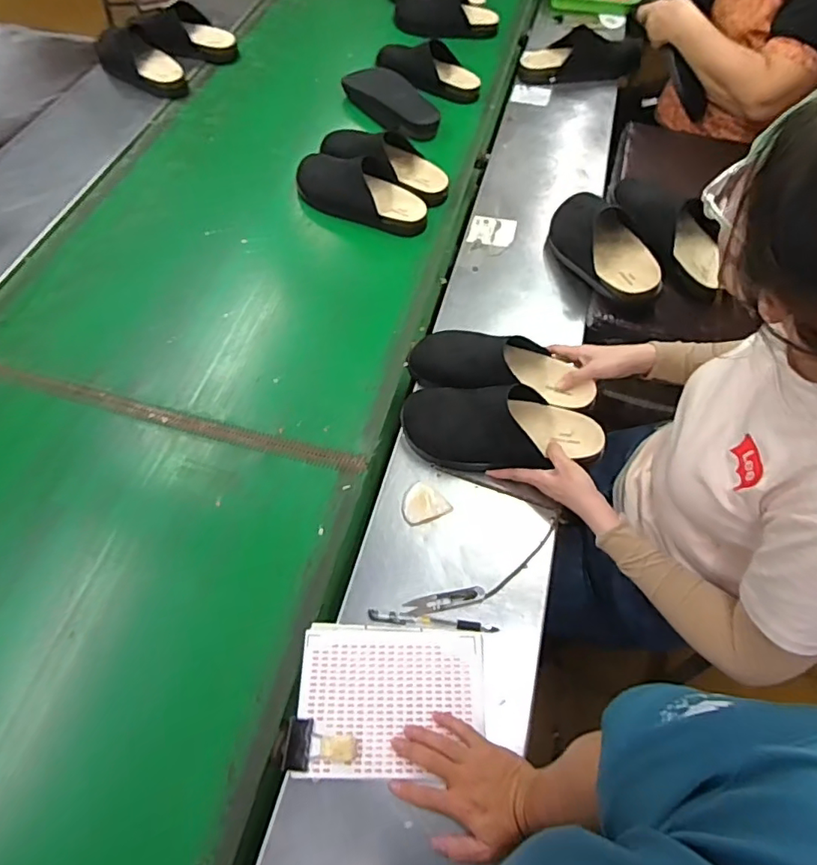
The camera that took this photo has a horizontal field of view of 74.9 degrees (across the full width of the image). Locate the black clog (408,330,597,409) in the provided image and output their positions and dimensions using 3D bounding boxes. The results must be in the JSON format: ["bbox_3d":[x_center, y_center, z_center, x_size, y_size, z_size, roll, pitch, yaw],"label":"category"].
[{"bbox_3d":[0.132,-0.091,0.806,0.273,0.106,0.109,14,60,7],"label":"black clog"}]

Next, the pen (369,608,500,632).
[{"bbox_3d":[0.030,0.233,0.657,0.158,0.008,0.014,5,60,3],"label":"pen"}]

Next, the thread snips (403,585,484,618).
[{"bbox_3d":[0.045,0.214,0.676,0.105,0.008,0.024,-10,61,-5],"label":"thread snips"}]

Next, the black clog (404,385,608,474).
[{"bbox_3d":[0.130,-0.003,0.756,0.279,0.107,0.106,9,61,6],"label":"black clog"}]

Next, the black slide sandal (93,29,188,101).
[{"bbox_3d":[-0.660,-0.908,1.291,0.122,0.101,0.273,-41,68,-20],"label":"black slide sandal"}]

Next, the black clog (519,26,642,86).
[{"bbox_3d":[0.416,-0.926,1.309,0.271,0.080,0.133,-6,60,-3],"label":"black clog"}]

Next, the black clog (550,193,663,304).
[{"bbox_3d":[0.332,-0.326,0.908,0.124,0.084,0.268,-12,60,-8],"label":"black clog"}]

